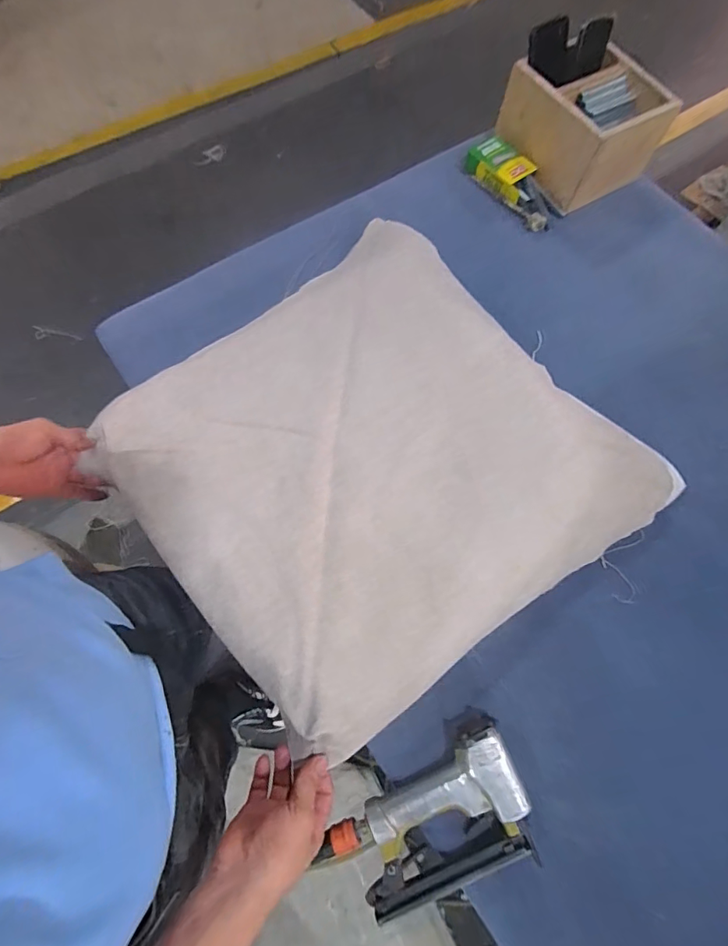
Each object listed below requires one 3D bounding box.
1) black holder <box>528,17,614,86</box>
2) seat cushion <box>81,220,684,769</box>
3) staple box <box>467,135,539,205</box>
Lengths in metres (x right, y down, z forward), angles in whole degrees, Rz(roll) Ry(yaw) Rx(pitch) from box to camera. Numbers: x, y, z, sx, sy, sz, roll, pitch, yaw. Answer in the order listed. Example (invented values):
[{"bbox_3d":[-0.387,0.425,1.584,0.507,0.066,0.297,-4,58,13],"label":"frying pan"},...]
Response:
[{"bbox_3d":[0.337,-0.694,0.739,0.148,0.055,0.066,-8,70,-5],"label":"black holder"},{"bbox_3d":[0.010,-0.024,0.574,0.549,0.058,0.564,-40,76,-15],"label":"seat cushion"},{"bbox_3d":[0.244,-0.549,0.811,0.125,0.037,0.090,37,73,11],"label":"staple box"}]

